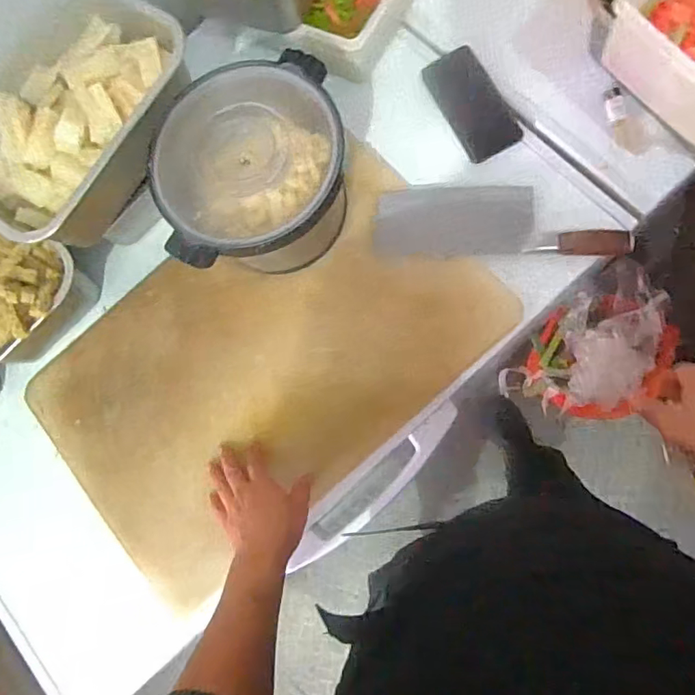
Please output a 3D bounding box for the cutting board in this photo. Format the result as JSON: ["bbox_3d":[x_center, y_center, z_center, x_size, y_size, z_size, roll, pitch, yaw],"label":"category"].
[{"bbox_3d":[-0.117,0.009,0.693,0.582,0.030,0.380,-42,80,-2],"label":"cutting board"}]

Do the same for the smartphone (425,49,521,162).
[{"bbox_3d":[0.169,-0.329,0.700,0.077,0.011,0.144,-31,92,4],"label":"smartphone"}]

